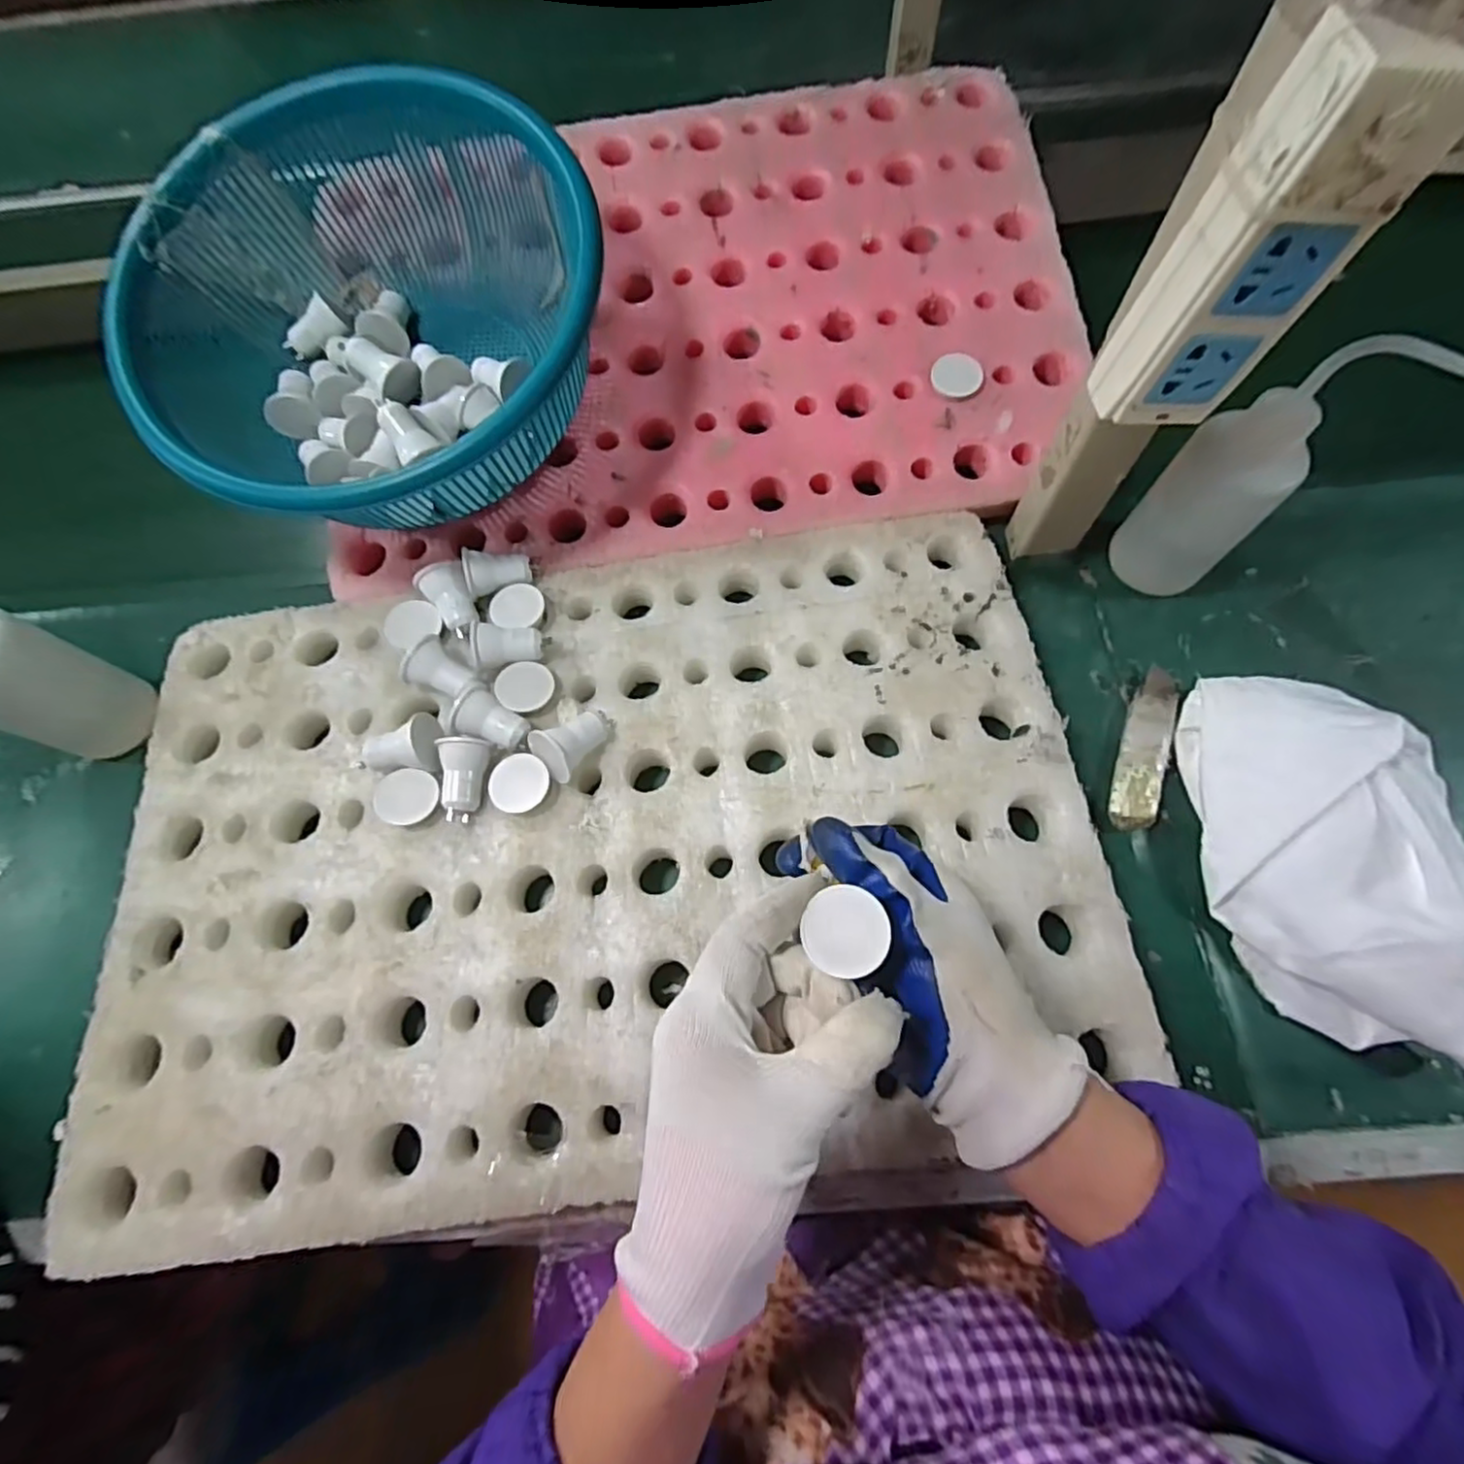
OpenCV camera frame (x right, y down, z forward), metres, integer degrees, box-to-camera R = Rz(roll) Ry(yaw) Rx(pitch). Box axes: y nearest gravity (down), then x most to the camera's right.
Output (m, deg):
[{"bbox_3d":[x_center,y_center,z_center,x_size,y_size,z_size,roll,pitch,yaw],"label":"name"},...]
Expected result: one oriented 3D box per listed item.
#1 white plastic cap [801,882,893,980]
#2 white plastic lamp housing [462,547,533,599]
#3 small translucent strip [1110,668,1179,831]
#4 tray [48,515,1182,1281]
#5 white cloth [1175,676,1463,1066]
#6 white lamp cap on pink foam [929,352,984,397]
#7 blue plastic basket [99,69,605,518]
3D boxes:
[{"bbox_3d":[0.045,0.080,0.262,0.030,0.004,0.033,-3,79,17],"label":"white plastic cap"},{"bbox_3d":[-0.152,-0.102,0.431,0.038,0.028,0.026,-8,69,-2],"label":"white plastic lamp housing"},{"bbox_3d":[0.256,0.010,0.411,0.028,0.008,0.106,18,70,8],"label":"small translucent strip"},{"bbox_3d":[-0.077,0.063,0.389,0.546,0.037,0.376,-7,69,-2],"label":"tray"},{"bbox_3d":[0.338,0.063,0.362,0.128,0.054,0.199,0,69,1],"label":"white cloth"},{"bbox_3d":[0.157,-0.249,0.463,0.036,0.008,0.031,24,97,5],"label":"white lamp cap on pink foam"},{"bbox_3d":[-0.225,-0.254,0.423,0.280,0.129,0.263,-30,70,-9],"label":"blue plastic basket"}]

